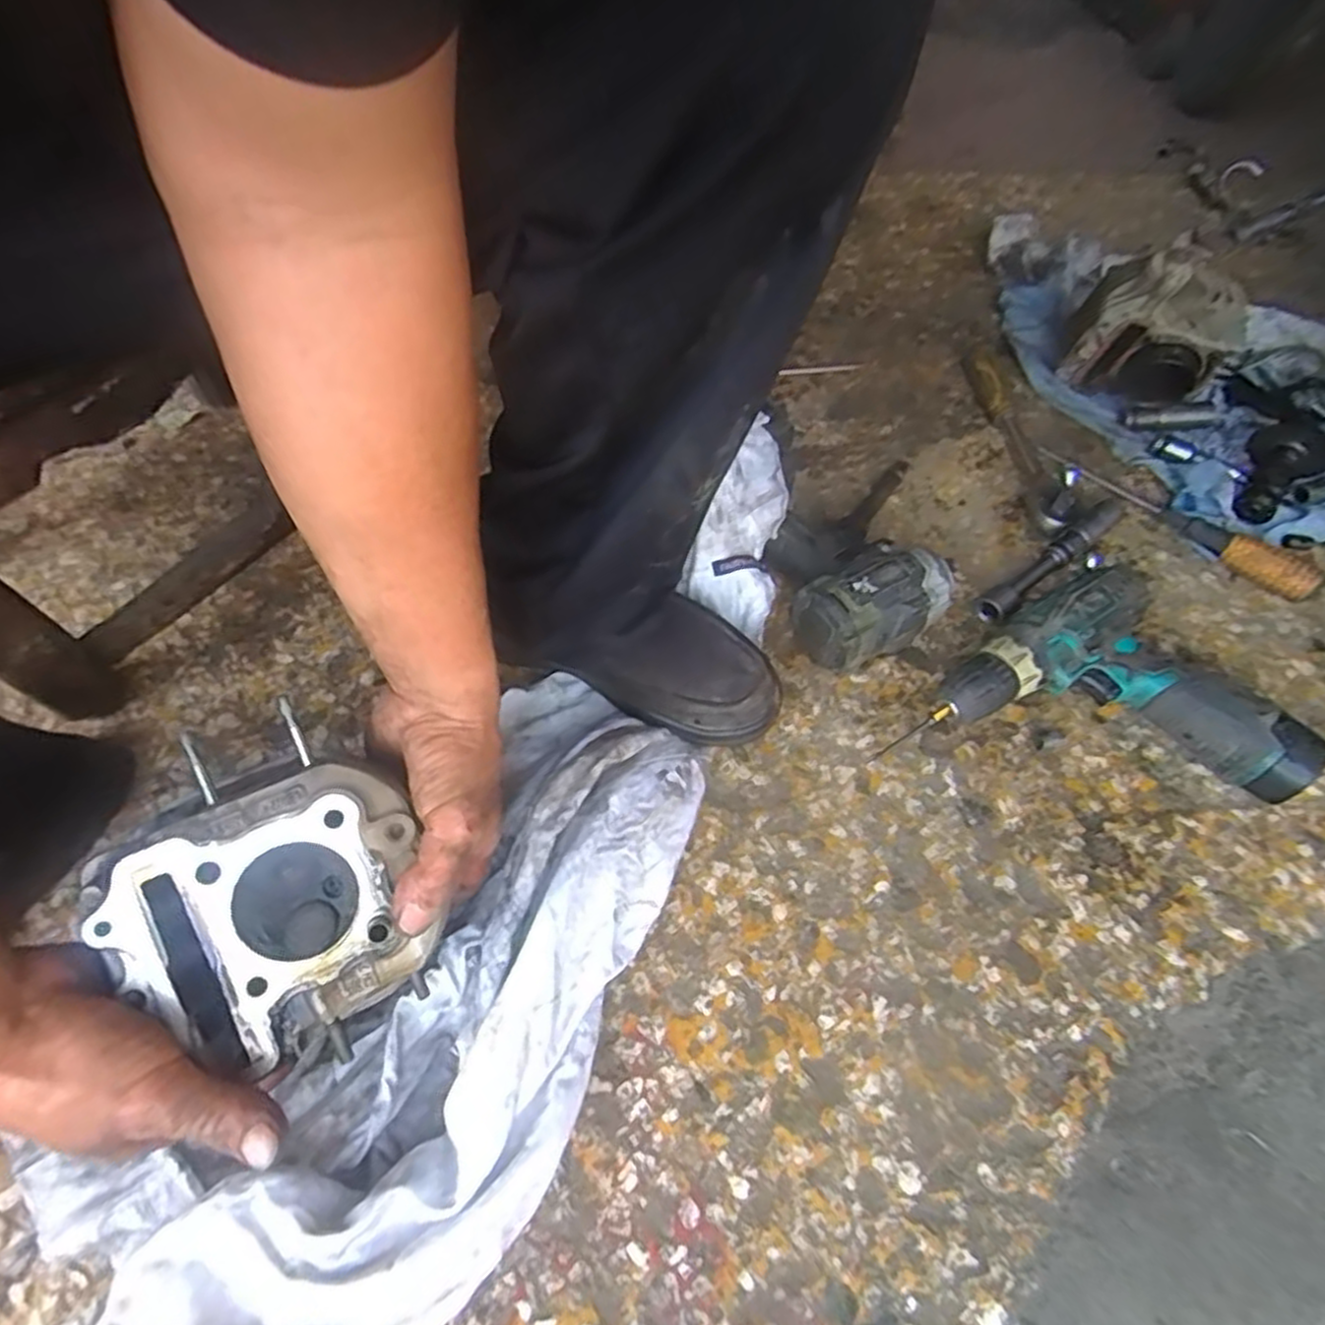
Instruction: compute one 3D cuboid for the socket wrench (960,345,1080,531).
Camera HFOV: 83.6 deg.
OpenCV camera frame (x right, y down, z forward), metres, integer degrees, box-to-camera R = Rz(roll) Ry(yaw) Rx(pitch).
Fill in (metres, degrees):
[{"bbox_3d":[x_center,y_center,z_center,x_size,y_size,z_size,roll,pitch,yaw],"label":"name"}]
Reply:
[{"bbox_3d":[0.346,-0.230,0.715,0.056,0.031,0.273,-4,57,-4],"label":"socket wrench"}]

